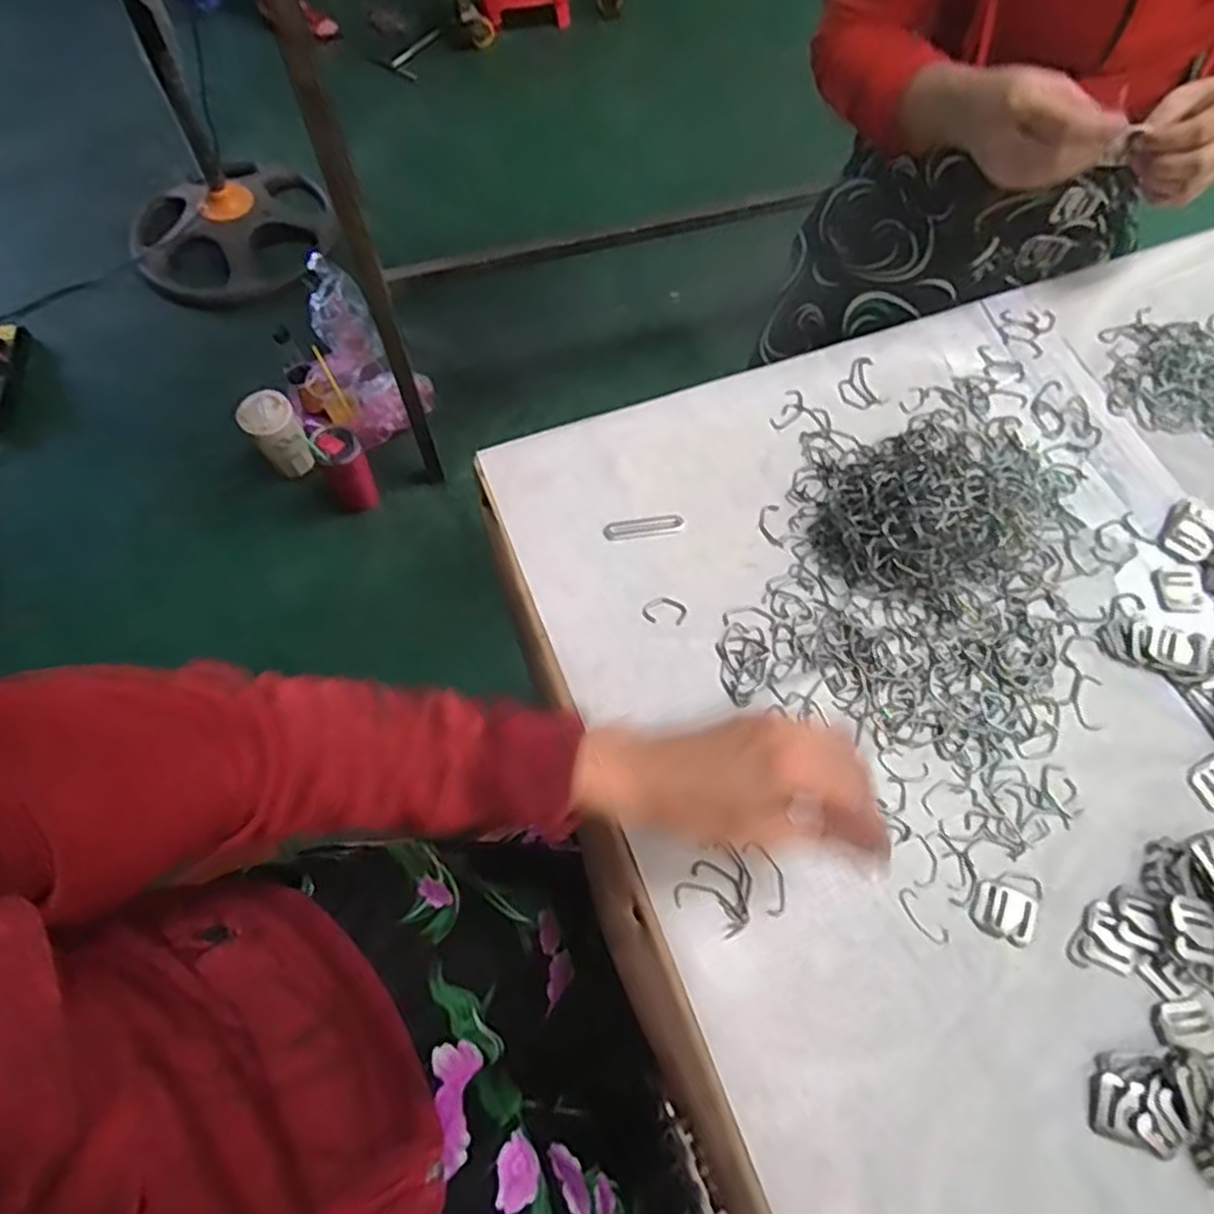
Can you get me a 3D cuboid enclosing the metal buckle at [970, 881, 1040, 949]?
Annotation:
[{"bbox_3d":[0.237,0.182,0.439,0.036,0.004,0.031,24,68,10],"label":"metal buckle"}]

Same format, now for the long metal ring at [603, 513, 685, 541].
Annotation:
[{"bbox_3d":[0.028,-0.059,0.546,0.059,0.004,0.016,-8,66,-4],"label":"long metal ring"}]

